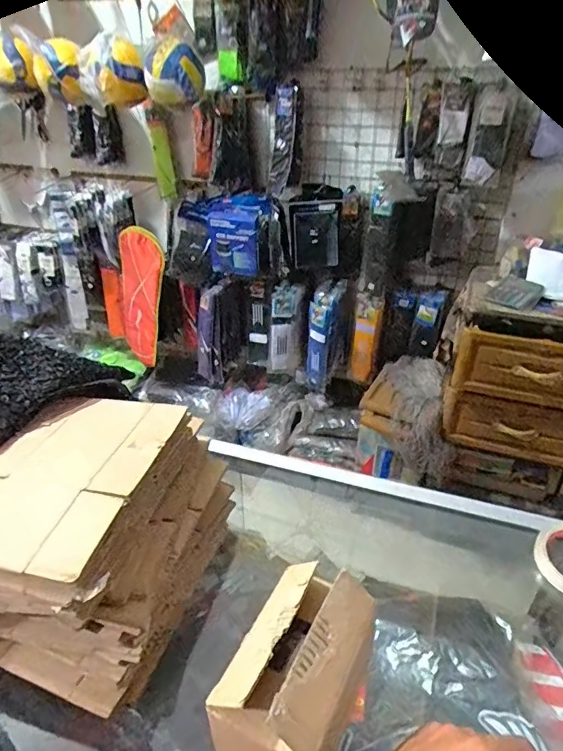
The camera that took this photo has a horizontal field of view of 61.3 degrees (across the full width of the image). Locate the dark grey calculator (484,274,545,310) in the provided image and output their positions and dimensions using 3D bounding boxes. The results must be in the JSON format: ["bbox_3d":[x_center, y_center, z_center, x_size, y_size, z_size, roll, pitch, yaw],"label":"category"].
[{"bbox_3d":[0.673,-0.234,1.361,0.116,0.034,0.182,24,40,33],"label":"dark grey calculator"}]

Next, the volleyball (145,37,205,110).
[{"bbox_3d":[-0.354,-1.001,1.579,0.189,0.187,0.233,-5,33,-9],"label":"volleyball"}]

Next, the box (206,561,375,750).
[{"bbox_3d":[0.011,0.236,0.378,0.081,0.107,0.124,16,36,23],"label":"box"}]

